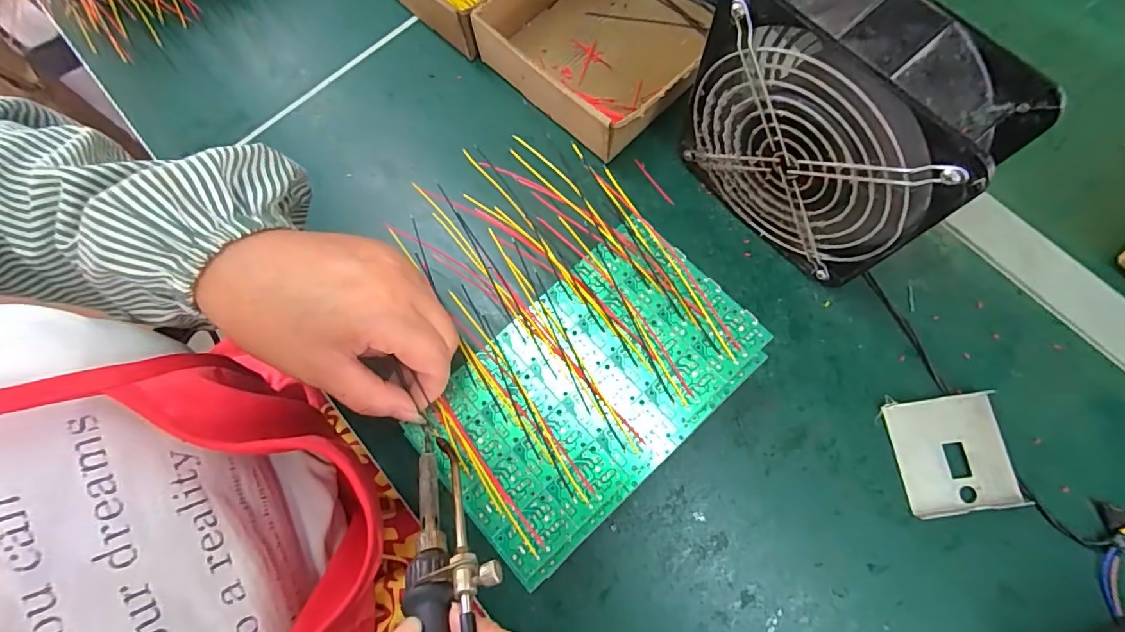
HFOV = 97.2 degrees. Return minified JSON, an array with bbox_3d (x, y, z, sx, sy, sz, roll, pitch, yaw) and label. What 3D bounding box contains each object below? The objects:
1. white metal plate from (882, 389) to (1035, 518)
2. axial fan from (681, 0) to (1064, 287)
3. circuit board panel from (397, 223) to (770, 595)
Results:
[{"bbox_3d":[0.241,0.085,0.306,0.065,0.014,0.068,-5,73,-1],"label":"white metal plate"},{"bbox_3d":[0.148,-0.102,0.292,0.056,0.154,0.146,-40,76,-11],"label":"axial fan"},{"bbox_3d":[0.015,0.037,0.264,0.173,0.012,0.105,-41,76,-11],"label":"circuit board panel"}]

